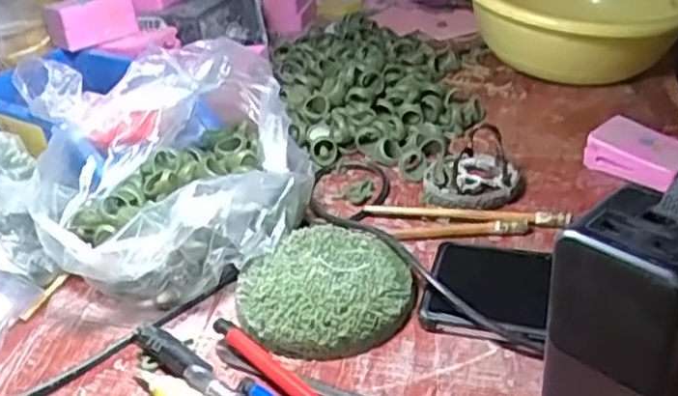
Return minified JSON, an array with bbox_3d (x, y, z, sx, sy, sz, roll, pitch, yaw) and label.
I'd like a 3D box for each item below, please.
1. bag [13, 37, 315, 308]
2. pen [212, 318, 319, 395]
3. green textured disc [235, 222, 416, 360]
[{"bbox_3d":[-0.121,-0.025,0.522,0.190,0.105,0.205,-11,32,-11],"label":"bag"},{"bbox_3d":[-0.021,0.101,0.385,0.011,0.012,0.142,-28,39,-34],"label":"pen"},{"bbox_3d":[-0.009,0.055,0.451,0.099,0.022,0.101,-3,31,2],"label":"green textured disc"}]

